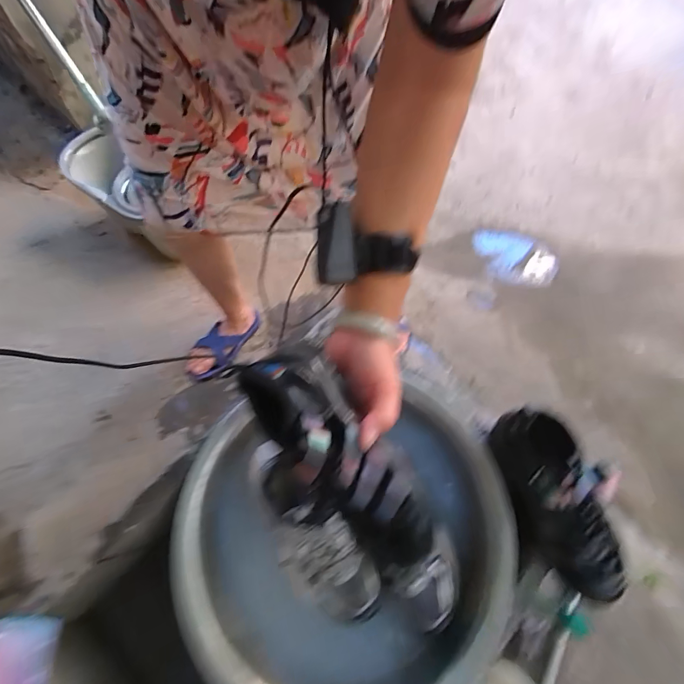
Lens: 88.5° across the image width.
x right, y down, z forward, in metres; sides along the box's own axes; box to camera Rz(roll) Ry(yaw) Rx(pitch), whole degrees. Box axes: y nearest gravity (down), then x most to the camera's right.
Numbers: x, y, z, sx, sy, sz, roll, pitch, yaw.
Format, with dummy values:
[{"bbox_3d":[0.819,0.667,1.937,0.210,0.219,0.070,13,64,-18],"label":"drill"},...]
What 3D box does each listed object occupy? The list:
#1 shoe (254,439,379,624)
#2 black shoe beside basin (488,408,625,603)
[{"bbox_3d":[-0.032,0.230,0.417,0.104,0.080,0.204,-25,70,-12],"label":"shoe"},{"bbox_3d":[0.251,0.179,0.409,0.093,0.092,0.203,-5,67,-4],"label":"black shoe beside basin"}]

